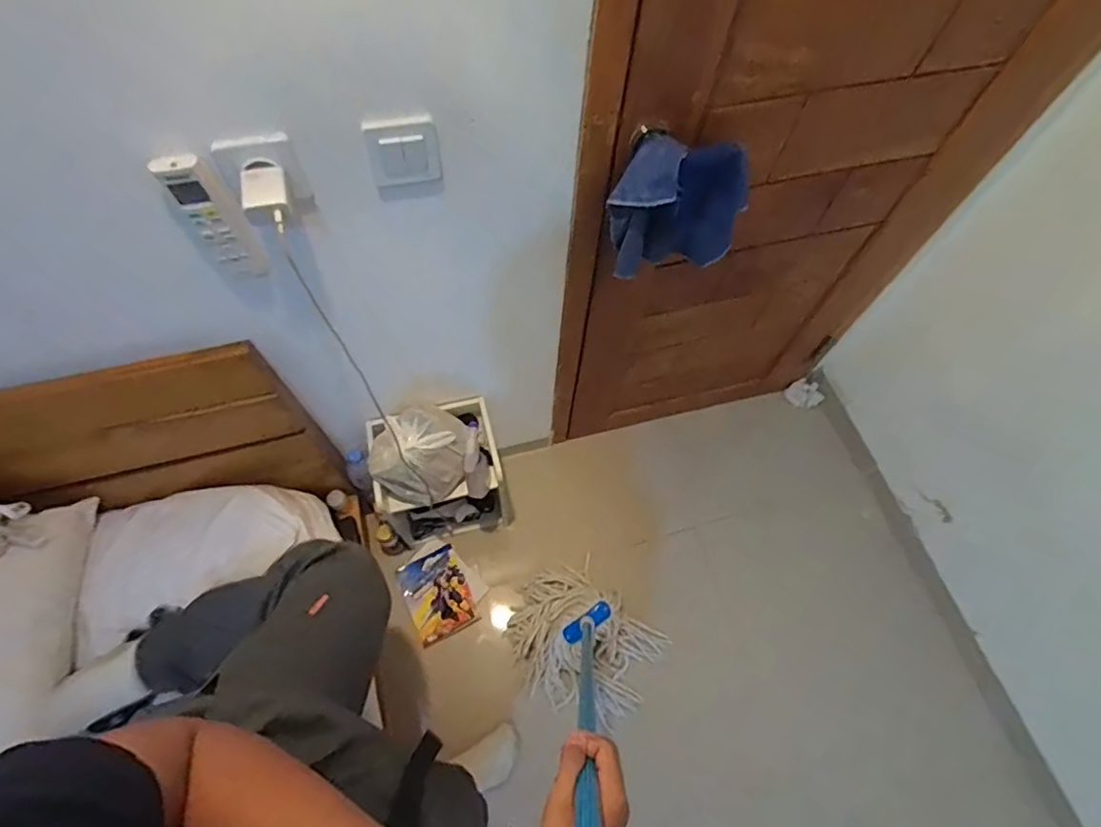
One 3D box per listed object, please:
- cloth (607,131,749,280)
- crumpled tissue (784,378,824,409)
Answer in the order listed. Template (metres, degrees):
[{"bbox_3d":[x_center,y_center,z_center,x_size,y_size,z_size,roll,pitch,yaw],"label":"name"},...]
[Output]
[{"bbox_3d":[0.183,-0.293,0.767,0.194,0.195,0.060,-14,65,-8],"label":"cloth"},{"bbox_3d":[0.795,-0.060,1.683,0.102,0.047,0.082,41,70,17],"label":"crumpled tissue"}]

